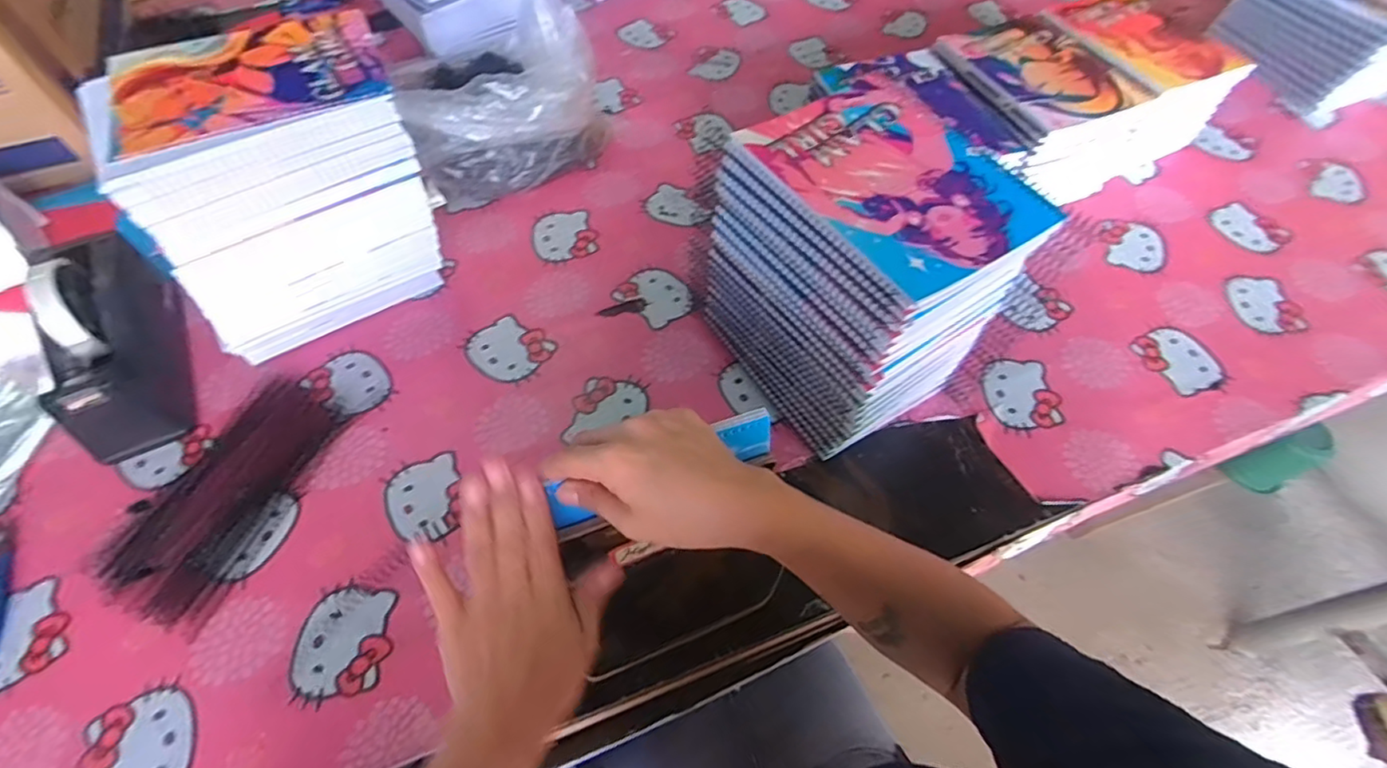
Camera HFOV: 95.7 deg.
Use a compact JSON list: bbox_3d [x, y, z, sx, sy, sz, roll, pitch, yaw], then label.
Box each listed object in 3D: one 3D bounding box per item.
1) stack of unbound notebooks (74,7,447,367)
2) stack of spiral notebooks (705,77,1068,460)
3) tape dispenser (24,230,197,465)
[{"bbox_3d":[-0.361,-0.170,0.582,0.212,0.226,0.172,-29,63,-18],"label":"stack of unbound notebooks"},{"bbox_3d":[0.133,-0.093,0.535,0.155,0.214,0.199,-30,64,-20],"label":"stack of spiral notebooks"},{"bbox_3d":[-0.519,-0.036,0.561,0.079,0.112,0.178,-18,60,-12],"label":"tape dispenser"}]

